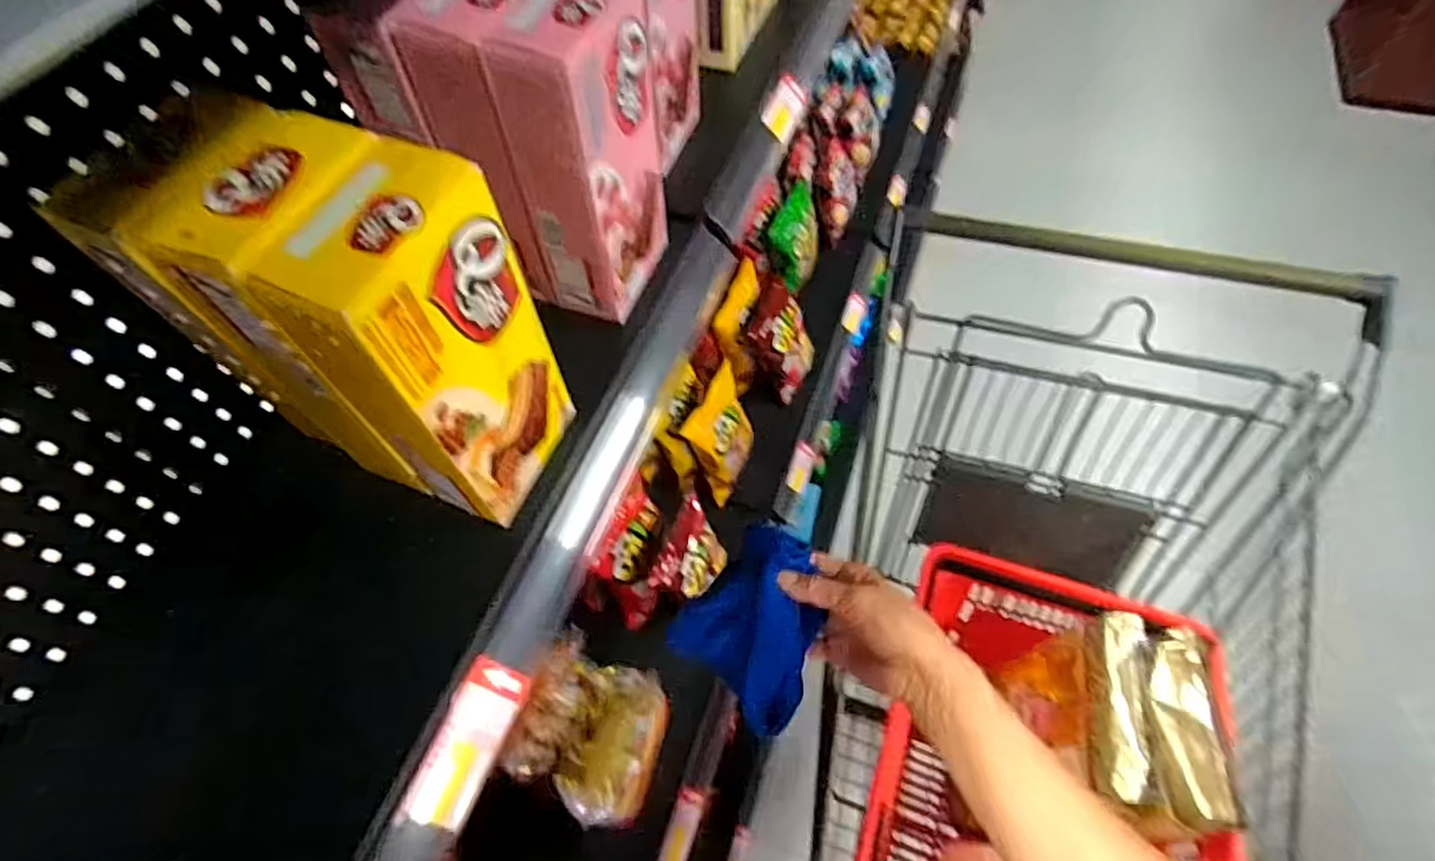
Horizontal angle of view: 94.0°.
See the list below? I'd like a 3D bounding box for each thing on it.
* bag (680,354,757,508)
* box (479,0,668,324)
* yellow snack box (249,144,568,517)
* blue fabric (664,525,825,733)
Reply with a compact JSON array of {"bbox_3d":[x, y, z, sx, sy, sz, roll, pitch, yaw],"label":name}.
[{"bbox_3d":[0.012,0.007,1.097,0.073,0.172,0.148,20,62,16],"label":"bag"},{"bbox_3d":[-0.089,-0.197,0.494,0.061,0.220,0.111,17,61,14],"label":"box"},{"bbox_3d":[-0.161,-0.040,0.406,0.062,0.224,0.123,17,61,15],"label":"yellow snack box"},{"bbox_3d":[0.031,0.147,0.525,0.114,0.031,0.145,34,105,23],"label":"blue fabric"}]

